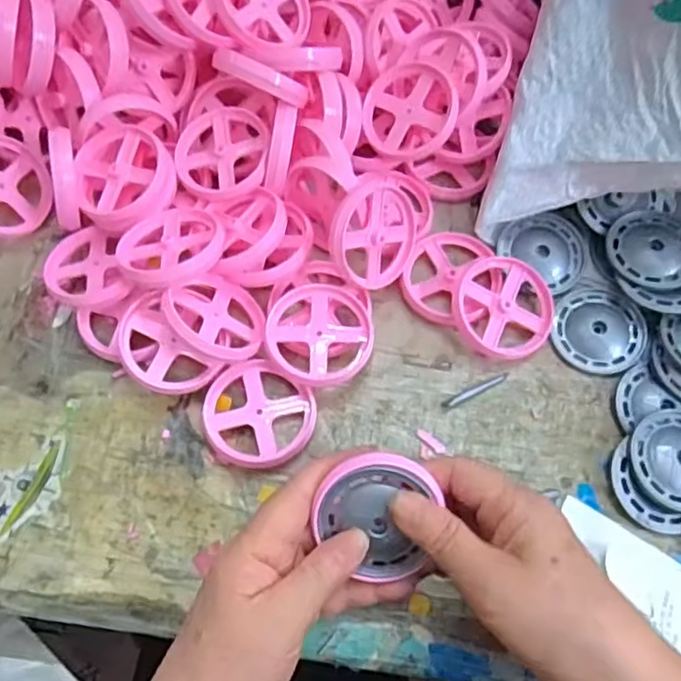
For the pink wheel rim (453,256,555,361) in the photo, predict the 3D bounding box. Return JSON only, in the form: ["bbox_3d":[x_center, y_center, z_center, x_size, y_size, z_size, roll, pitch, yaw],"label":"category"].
[{"bbox_3d":[0.101,-0.022,0.395,0.062,0.017,0.062,15,66,6],"label":"pink wheel rim"}]

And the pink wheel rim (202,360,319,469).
[{"bbox_3d":[-0.050,0.044,0.374,0.065,0.008,0.061,-1,72,2],"label":"pink wheel rim"}]

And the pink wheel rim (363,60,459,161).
[{"bbox_3d":[0.050,-0.155,0.426,0.060,0.024,0.066,12,95,23],"label":"pink wheel rim"}]

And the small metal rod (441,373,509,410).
[{"bbox_3d":[0.082,0.030,0.389,0.046,0.005,0.006,-25,68,-11],"label":"small metal rod"}]

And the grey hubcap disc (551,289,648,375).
[{"bbox_3d":[0.161,-0.006,0.399,0.054,0.006,0.054,0,65,0],"label":"grey hubcap disc"}]

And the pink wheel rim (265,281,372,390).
[{"bbox_3d":[-0.012,-0.004,0.386,0.063,0.013,0.063,13,66,5],"label":"pink wheel rim"}]

